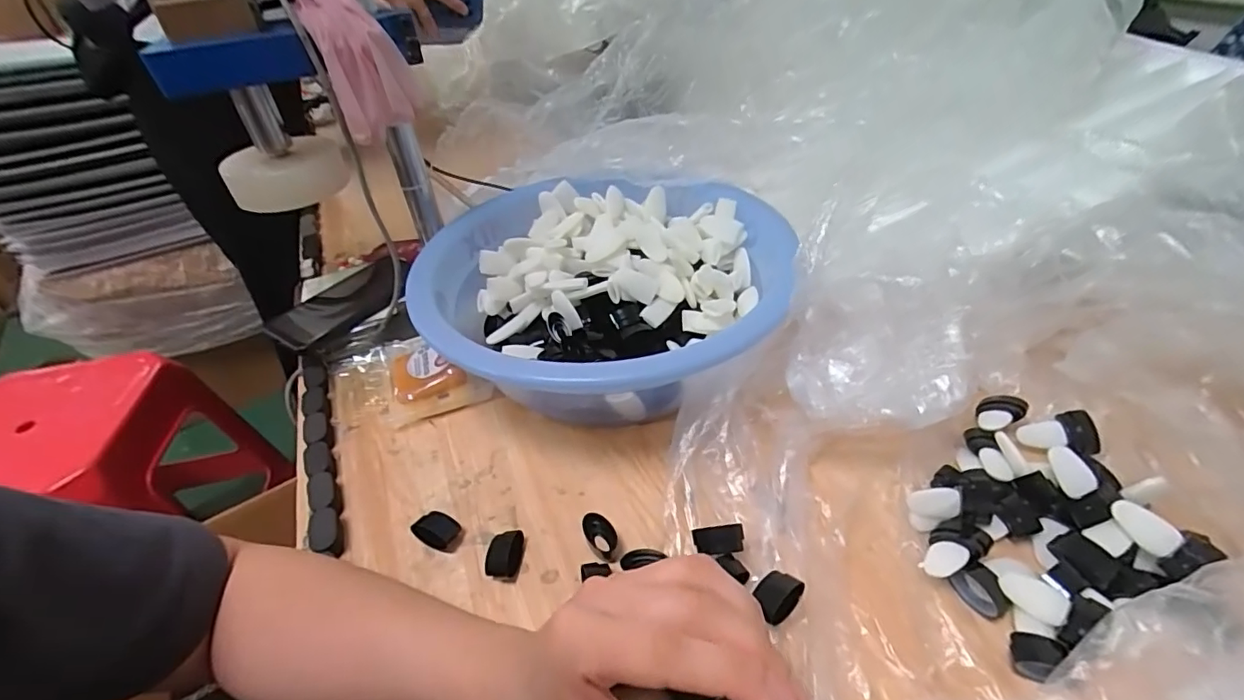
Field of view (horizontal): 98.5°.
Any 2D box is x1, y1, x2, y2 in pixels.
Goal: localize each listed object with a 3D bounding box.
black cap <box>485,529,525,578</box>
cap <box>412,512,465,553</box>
[{"bbox_3d":[-0.081,0.145,0.376,0.023,0.018,0.030,2,42,9],"label":"black cap"},{"bbox_3d":[-0.135,0.133,0.394,0.033,0.017,0.023,15,45,23],"label":"cap"}]

